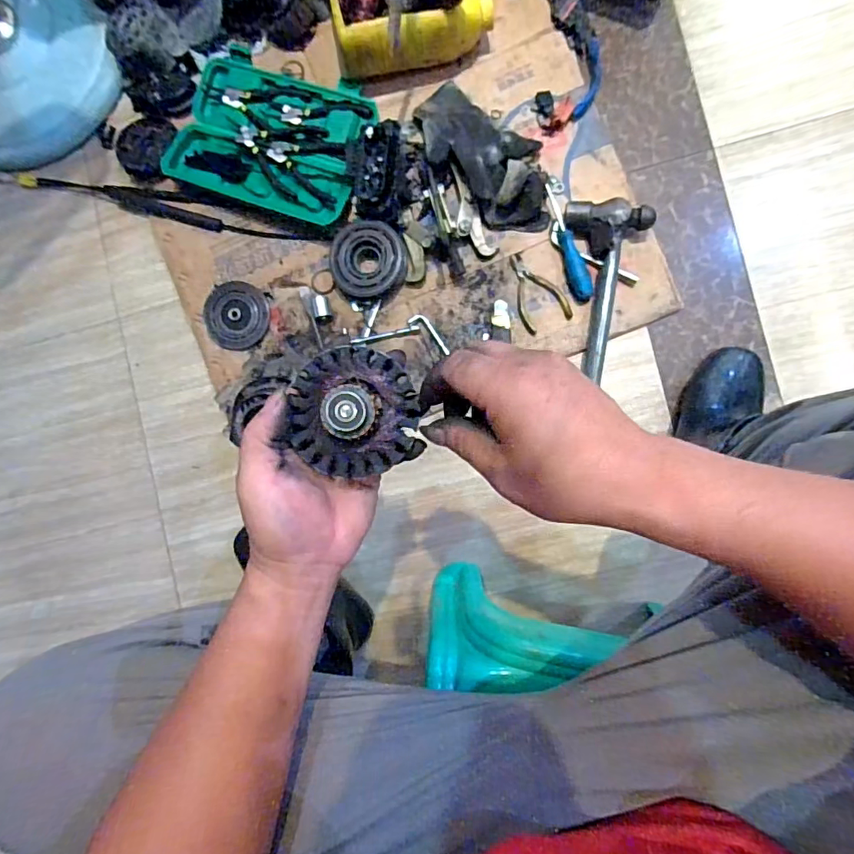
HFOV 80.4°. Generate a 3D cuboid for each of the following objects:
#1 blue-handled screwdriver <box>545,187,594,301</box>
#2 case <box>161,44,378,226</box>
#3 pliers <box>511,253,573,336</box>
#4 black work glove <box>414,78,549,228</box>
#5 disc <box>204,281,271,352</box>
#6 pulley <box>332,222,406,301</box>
[{"bbox_3d":[0.204,-0.265,0.733,0.028,0.028,0.171,-17,87,7],"label":"blue-handled screwdriver"},{"bbox_3d":[-0.243,-0.458,0.800,0.311,0.034,0.227,20,91,7],"label":"case"},{"bbox_3d":[0.160,-0.203,0.751,0.071,0.005,0.120,-25,86,6],"label":"pliers"},{"bbox_3d":[0.083,-0.395,0.741,0.258,0.059,0.130,41,94,6],"label":"black work glove"},{"bbox_3d":[-0.304,-0.178,0.808,0.103,0.017,0.102,0,89,7],"label":"disc"},{"bbox_3d":[-0.091,-0.247,0.761,0.111,0.049,0.107,0,89,7],"label":"pulley"}]

